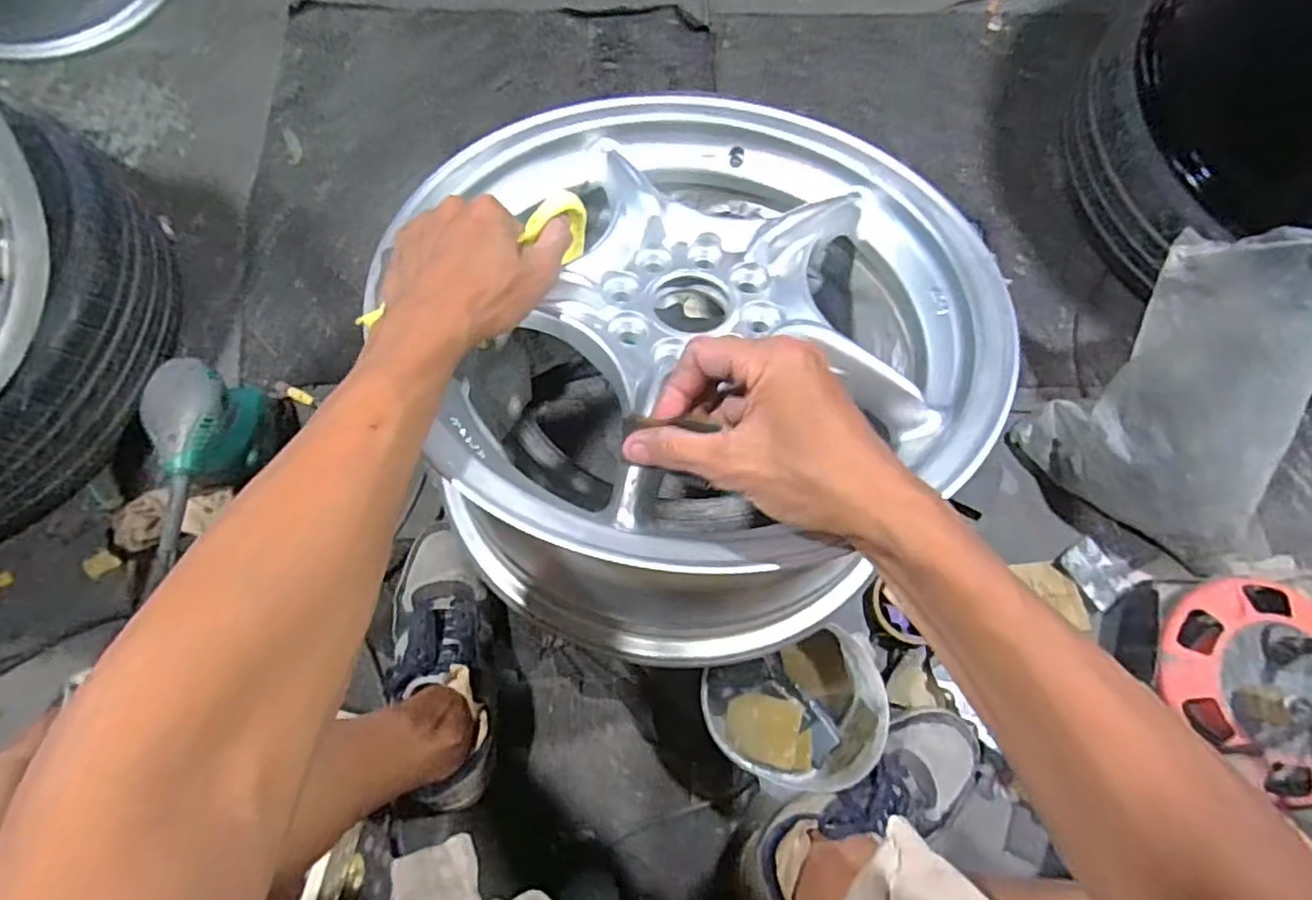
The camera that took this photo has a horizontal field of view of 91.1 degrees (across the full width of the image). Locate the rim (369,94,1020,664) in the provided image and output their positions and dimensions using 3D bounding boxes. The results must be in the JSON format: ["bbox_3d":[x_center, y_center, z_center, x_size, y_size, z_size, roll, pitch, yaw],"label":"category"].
[{"bbox_3d":[0.028,-0.066,0.507,0.412,0.220,0.412,1,56,-2],"label":"rim"}]

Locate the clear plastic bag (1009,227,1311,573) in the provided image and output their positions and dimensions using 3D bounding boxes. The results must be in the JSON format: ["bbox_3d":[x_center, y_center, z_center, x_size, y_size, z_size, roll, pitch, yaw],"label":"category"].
[{"bbox_3d":[0.541,-0.033,0.636,0.156,0.271,0.295,-32,77,-11],"label":"clear plastic bag"}]

